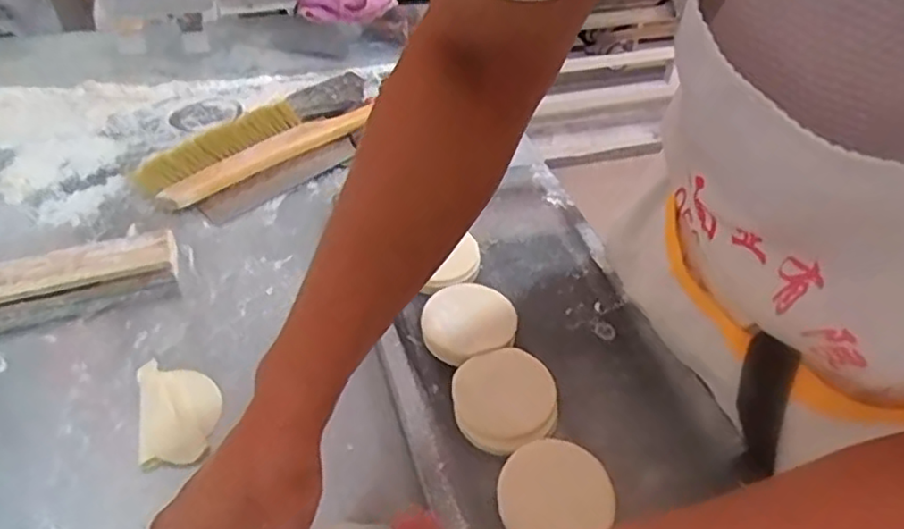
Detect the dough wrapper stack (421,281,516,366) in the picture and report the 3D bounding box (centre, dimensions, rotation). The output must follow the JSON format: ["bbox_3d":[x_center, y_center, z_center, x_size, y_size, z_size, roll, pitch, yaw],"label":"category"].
[{"bbox_3d":[0.015,0.056,0.608,0.087,0.024,0.079,-17,49,-18],"label":"dough wrapper stack"}]

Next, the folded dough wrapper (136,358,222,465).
[{"bbox_3d":[-0.234,0.121,0.554,0.062,0.014,0.109,-15,48,-16],"label":"folded dough wrapper"}]

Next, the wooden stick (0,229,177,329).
[{"bbox_3d":[-0.402,0.019,0.619,0.268,0.041,0.063,-18,49,-18],"label":"wooden stick"}]

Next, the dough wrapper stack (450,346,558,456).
[{"bbox_3d":[0.044,0.115,0.542,0.088,0.027,0.087,-18,49,-19],"label":"dough wrapper stack"}]

